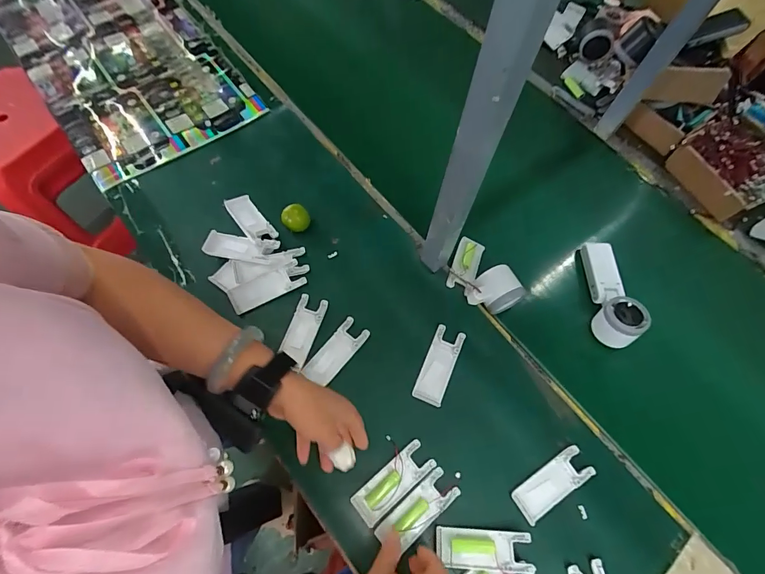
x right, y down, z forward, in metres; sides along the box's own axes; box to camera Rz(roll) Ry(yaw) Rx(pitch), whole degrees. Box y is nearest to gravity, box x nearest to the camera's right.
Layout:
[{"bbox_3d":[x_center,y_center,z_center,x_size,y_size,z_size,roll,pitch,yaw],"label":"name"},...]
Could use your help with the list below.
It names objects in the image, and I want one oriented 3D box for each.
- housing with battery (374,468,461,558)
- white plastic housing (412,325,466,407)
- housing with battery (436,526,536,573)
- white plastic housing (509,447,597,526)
[{"bbox_3d":[0.042,0.265,0.467,0.104,0.012,0.042,-34,74,-16],"label":"housing with battery"},{"bbox_3d":[0.077,0.106,0.543,0.041,0.004,0.105,23,69,6],"label":"white plastic housing"},{"bbox_3d":[0.116,0.302,0.454,0.103,0.022,0.040,4,68,-1],"label":"housing with battery"},{"bbox_3d":[0.212,0.245,0.494,0.105,0.007,0.042,-31,73,-14],"label":"white plastic housing"}]

